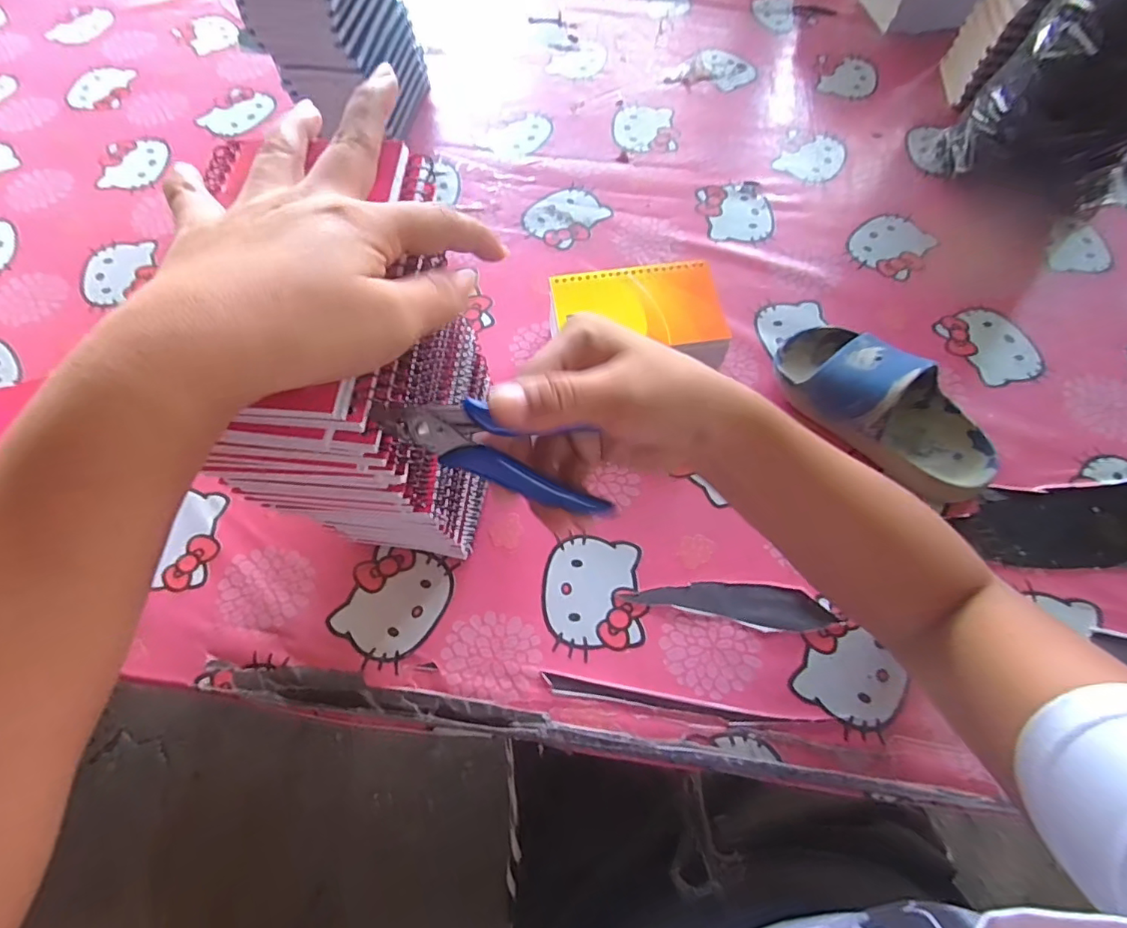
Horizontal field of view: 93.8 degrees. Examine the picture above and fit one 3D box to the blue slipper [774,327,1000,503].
[{"bbox_3d":[0.253,-0.051,0.407,0.180,0.059,0.084,38,71,16],"label":"blue slipper"}]

